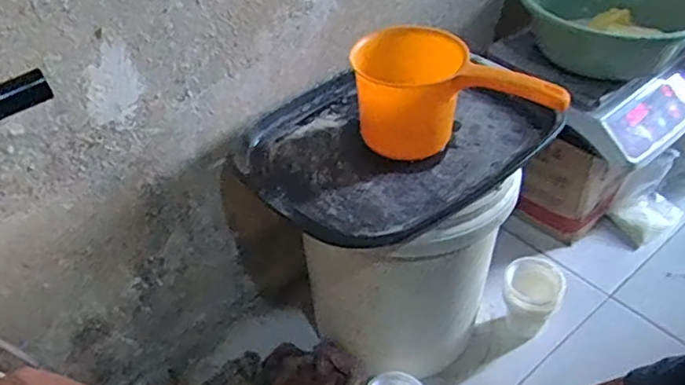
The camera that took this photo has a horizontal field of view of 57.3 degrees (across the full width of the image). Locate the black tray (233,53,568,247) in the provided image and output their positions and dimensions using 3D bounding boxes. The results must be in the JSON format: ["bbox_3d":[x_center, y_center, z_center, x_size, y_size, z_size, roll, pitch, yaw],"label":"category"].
[{"bbox_3d":[0.072,-0.074,0.816,0.419,0.039,0.287,-28,48,-26],"label":"black tray"}]

